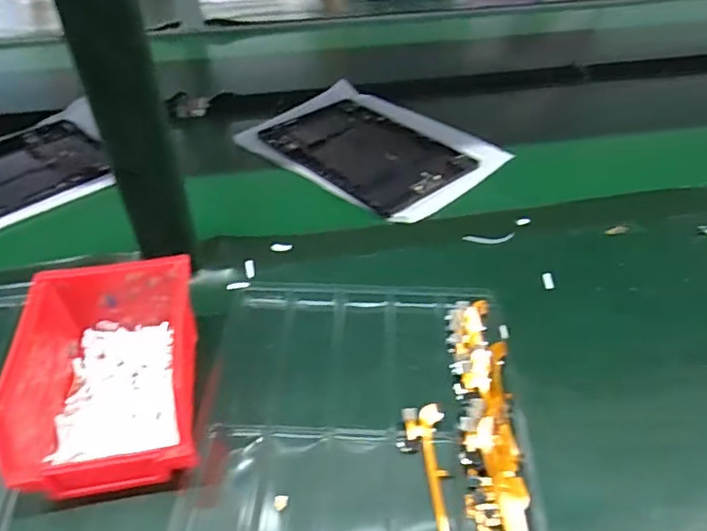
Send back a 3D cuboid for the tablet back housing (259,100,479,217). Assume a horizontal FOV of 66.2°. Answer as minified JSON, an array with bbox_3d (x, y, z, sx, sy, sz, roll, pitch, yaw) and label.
[{"bbox_3d":[0.011,-0.143,0.659,0.161,0.004,0.255,-29,48,-29],"label":"tablet back housing"}]

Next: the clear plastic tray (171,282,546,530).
[{"bbox_3d":[0.005,0.111,0.367,0.217,0.017,0.275,2,41,2],"label":"clear plastic tray"}]

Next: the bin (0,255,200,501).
[{"bbox_3d":[-0.159,0.070,0.361,0.100,0.075,0.140,-6,41,-7],"label":"bin"}]

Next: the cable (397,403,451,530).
[{"bbox_3d":[0.043,0.144,0.332,0.031,0.004,0.128,-1,45,7],"label":"cable"}]

